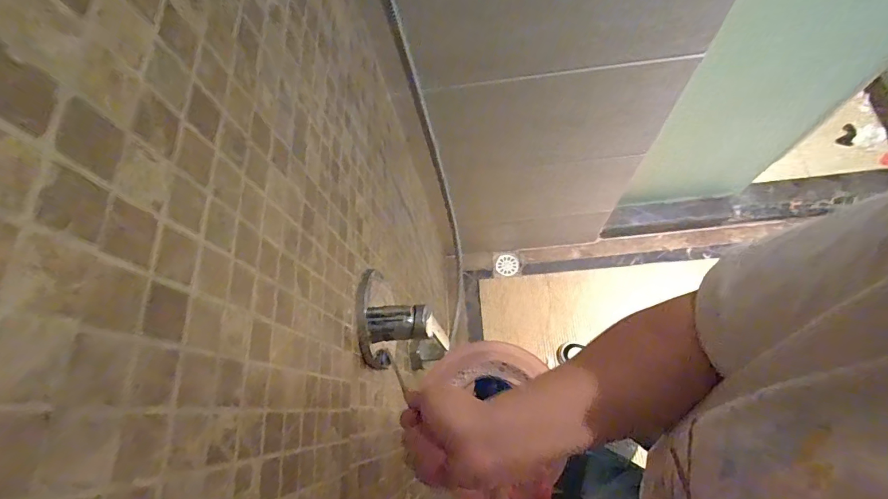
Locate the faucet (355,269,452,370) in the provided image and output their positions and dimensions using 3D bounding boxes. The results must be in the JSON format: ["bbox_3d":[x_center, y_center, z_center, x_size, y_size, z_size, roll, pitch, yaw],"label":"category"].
[{"bbox_3d":[-0.058,0.087,0.535,0.093,0.131,0.116,-16,68,0],"label":"faucet"}]

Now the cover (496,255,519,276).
[{"bbox_3d":[0.240,0.060,1.581,0.081,0.011,0.076,23,85,14],"label":"cover"}]

